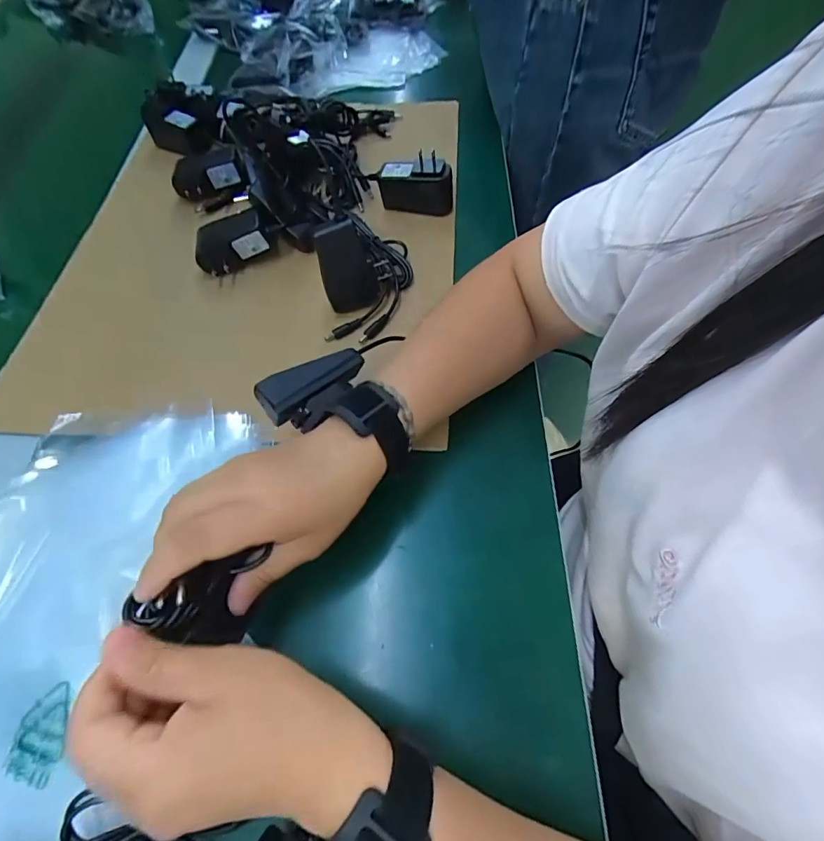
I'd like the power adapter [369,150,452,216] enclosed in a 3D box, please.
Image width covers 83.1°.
[{"bbox_3d":[0.000,-0.239,0.472,0.079,0.052,0.028,0,61,2],"label":"power adapter"}]

